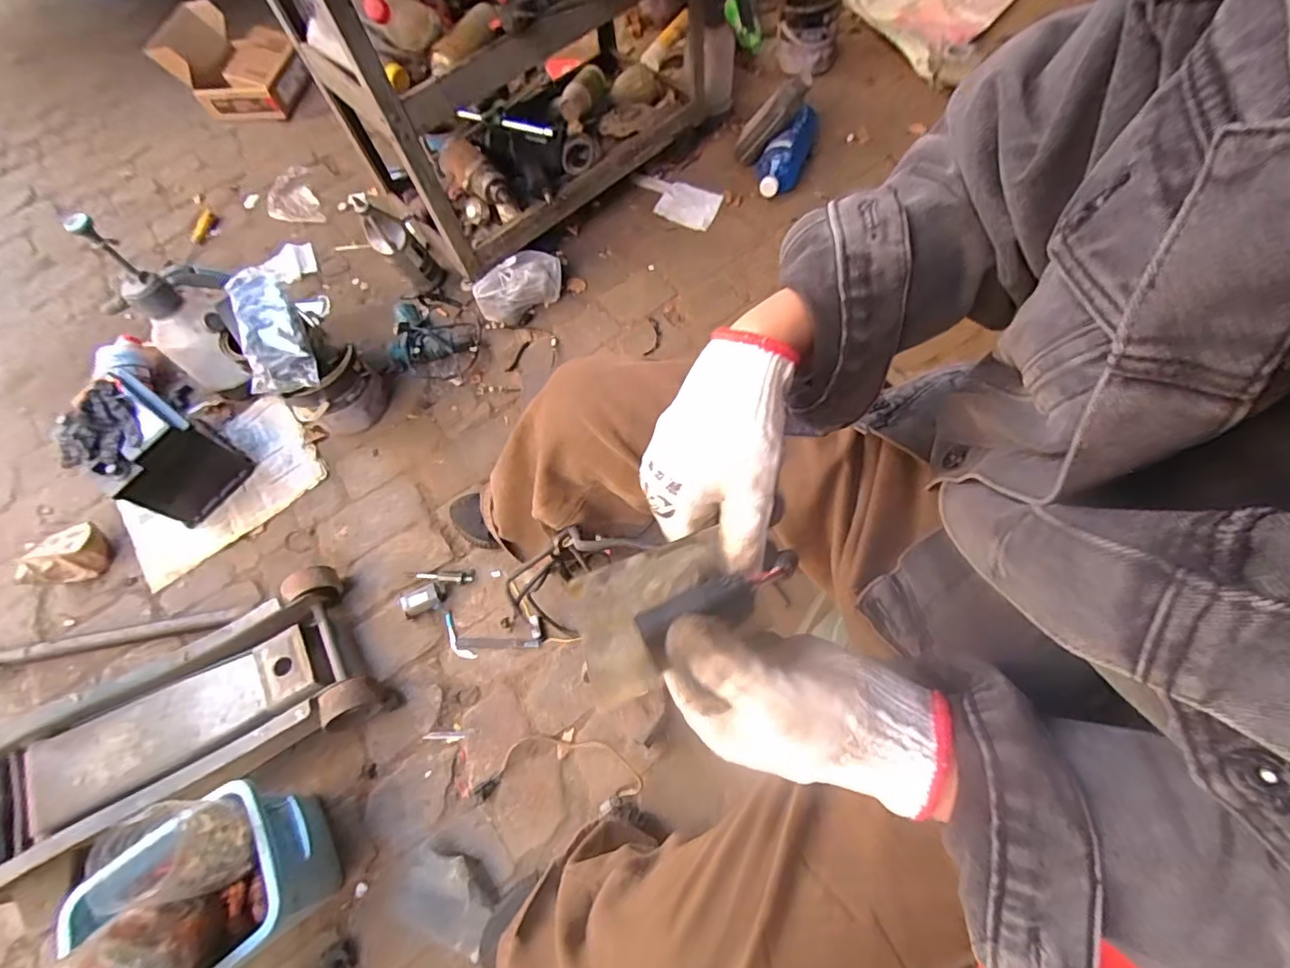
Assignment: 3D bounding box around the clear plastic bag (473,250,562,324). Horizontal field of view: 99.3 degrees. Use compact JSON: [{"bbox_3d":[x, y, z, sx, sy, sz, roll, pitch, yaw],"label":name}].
[{"bbox_3d":[-0.259,-0.412,1.151,0.194,0.100,0.074,-33,66,-10],"label":"clear plastic bag"}]

